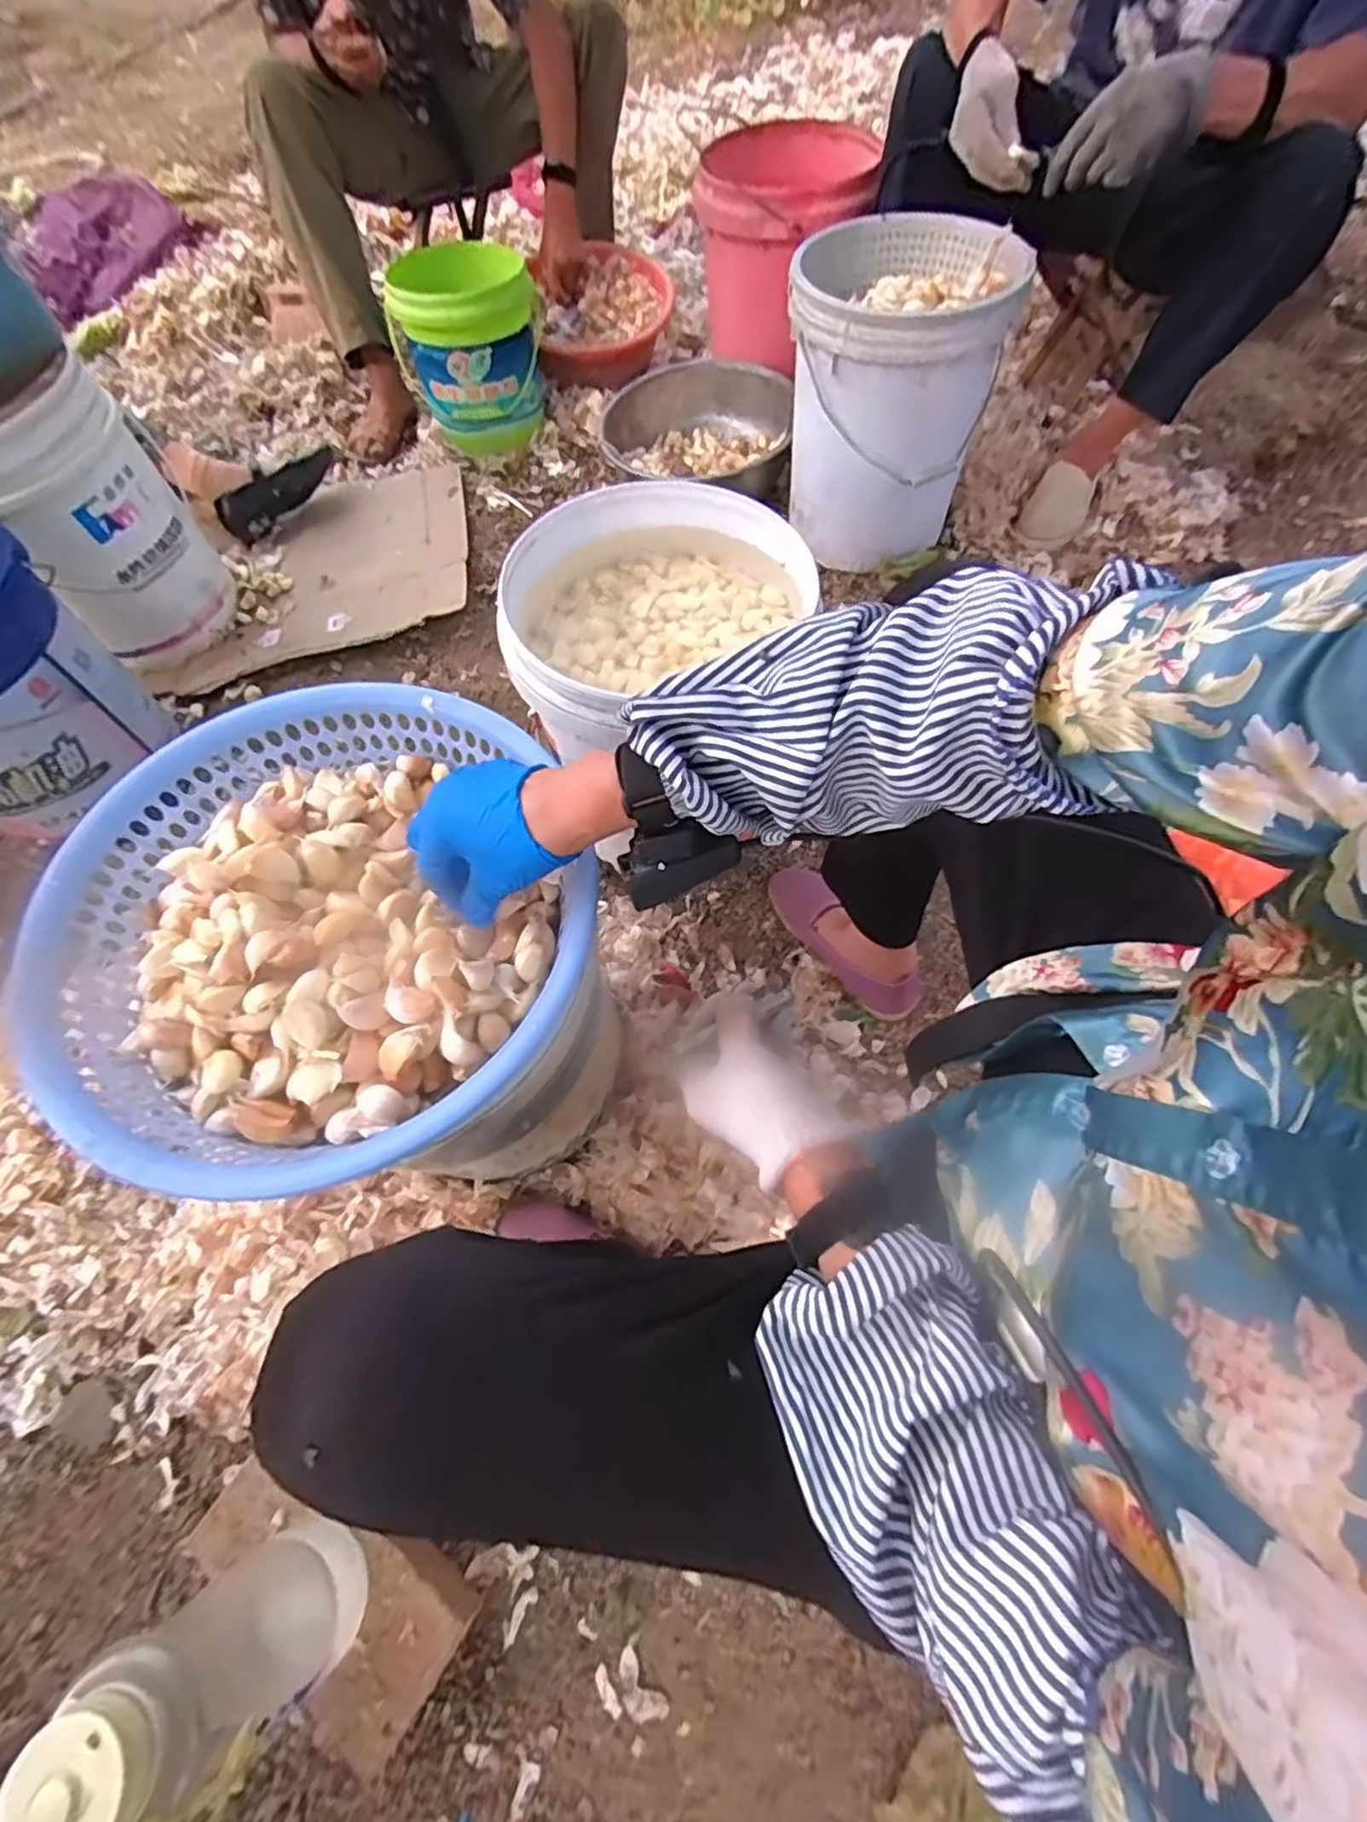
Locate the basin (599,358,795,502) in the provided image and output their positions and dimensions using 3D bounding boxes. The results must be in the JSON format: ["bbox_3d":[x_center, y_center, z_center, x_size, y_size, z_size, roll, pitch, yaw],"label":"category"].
[{"bbox_3d":[0.019,-0.952,1.361,0.374,0.108,0.374,-1,62,2],"label":"basin"}]

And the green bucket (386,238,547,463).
[{"bbox_3d":[-0.433,-1.162,1.381,0.281,0.264,0.285,-13,62,-4],"label":"green bucket"}]

